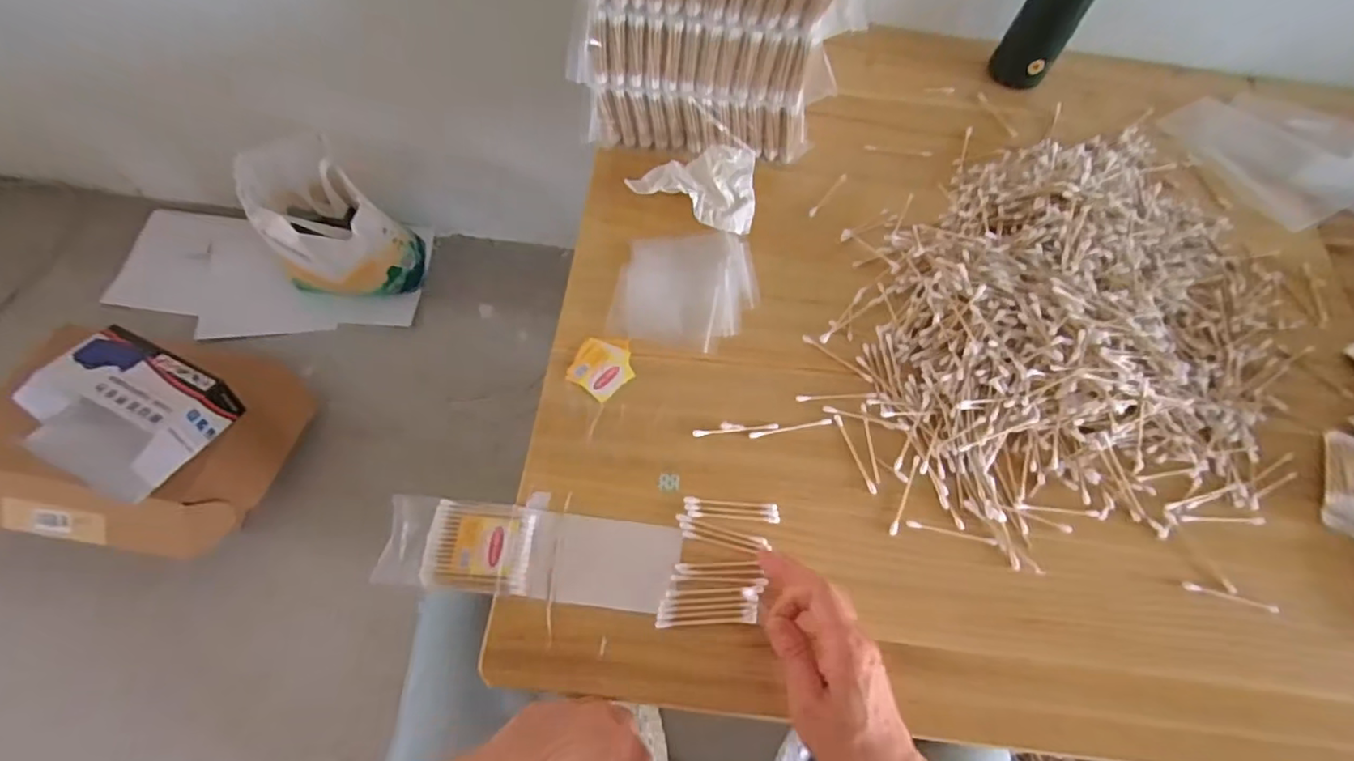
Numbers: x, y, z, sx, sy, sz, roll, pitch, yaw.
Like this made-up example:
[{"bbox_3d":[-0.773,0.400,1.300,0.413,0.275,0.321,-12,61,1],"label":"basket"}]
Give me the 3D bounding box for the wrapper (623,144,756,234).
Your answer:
[{"bbox_3d":[0.025,-0.208,0.646,0.133,0.041,0.084,25,64,8],"label":"wrapper"}]

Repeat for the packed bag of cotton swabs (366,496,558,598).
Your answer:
[{"bbox_3d":[-0.161,0.130,0.483,0.135,0.016,0.068,7,62,-1],"label":"packed bag of cotton swabs"}]

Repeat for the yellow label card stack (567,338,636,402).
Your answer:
[{"bbox_3d":[-0.067,-0.015,0.562,0.054,0.004,0.060,31,65,11],"label":"yellow label card stack"}]

